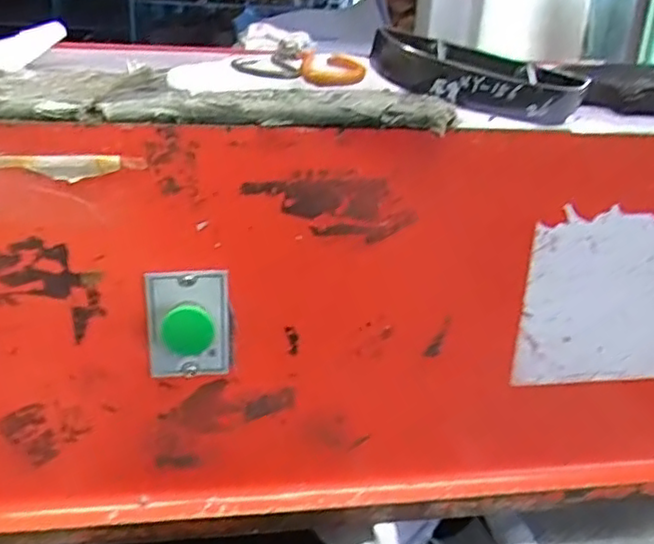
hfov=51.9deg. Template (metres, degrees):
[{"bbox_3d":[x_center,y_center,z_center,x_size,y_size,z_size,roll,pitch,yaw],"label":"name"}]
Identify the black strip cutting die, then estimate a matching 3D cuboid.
[{"bbox_3d":[0.123,-0.160,0.550,0.154,0.053,0.105,18,25,30],"label":"black strip cutting die"}]

